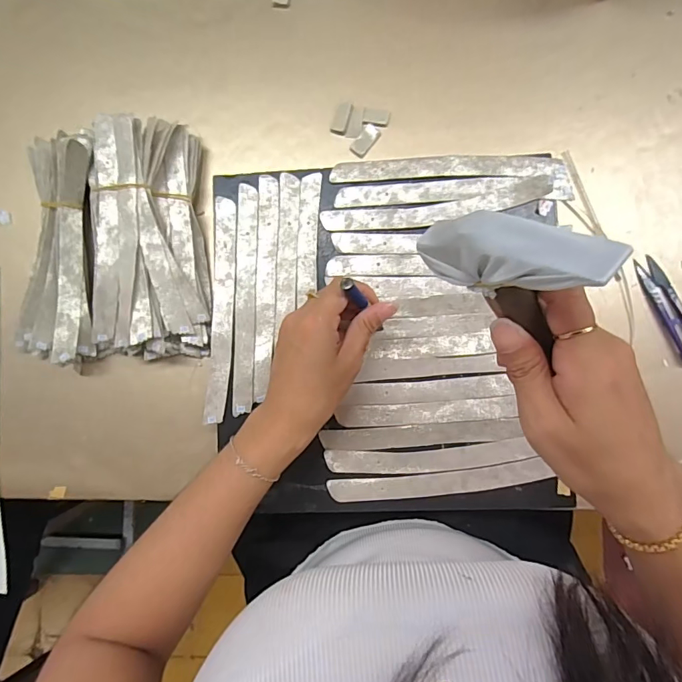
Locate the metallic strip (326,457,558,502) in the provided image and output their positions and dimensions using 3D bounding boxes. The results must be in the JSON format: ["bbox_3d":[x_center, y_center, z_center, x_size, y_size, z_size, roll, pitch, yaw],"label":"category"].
[{"bbox_3d":[0.082,0.120,0.379,0.182,0.004,0.021,-7,86,3],"label":"metallic strip"}]

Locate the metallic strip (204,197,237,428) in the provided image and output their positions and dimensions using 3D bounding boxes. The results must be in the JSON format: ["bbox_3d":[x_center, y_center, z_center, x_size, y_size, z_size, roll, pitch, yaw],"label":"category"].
[{"bbox_3d":[-0.106,-0.028,0.400,0.021,0.004,0.199,2,87,8],"label":"metallic strip"}]

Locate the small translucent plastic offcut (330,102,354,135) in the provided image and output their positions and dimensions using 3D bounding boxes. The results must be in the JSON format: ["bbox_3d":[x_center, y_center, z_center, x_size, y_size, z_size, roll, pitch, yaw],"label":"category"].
[{"bbox_3d":[0.001,-0.209,0.419,0.015,0.004,0.030,19,88,4],"label":"small translucent plastic offcut"}]

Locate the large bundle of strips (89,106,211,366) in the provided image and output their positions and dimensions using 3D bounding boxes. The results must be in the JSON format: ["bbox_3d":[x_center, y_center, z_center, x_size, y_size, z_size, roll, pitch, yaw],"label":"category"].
[{"bbox_3d":[-0.175,-0.093,0.409,0.109,0.045,0.212,1,87,3],"label":"large bundle of strips"}]

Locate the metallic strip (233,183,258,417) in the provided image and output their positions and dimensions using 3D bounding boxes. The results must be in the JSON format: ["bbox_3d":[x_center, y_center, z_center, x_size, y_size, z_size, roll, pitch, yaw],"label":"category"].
[{"bbox_3d":[-0.085,-0.038,0.398,0.019,0.004,0.202,1,87,3],"label":"metallic strip"}]

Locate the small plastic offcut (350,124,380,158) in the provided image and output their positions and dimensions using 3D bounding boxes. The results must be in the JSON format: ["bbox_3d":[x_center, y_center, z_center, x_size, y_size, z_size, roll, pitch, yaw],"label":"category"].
[{"bbox_3d":[0.023,-0.190,0.423,0.017,0.004,0.032,36,89,5],"label":"small plastic offcut"}]

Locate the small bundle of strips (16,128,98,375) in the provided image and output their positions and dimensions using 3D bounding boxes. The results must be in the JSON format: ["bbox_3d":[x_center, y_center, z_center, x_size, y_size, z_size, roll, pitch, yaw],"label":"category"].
[{"bbox_3d":[-0.262,-0.086,0.415,0.073,0.039,0.215,1,87,3],"label":"small bundle of strips"}]

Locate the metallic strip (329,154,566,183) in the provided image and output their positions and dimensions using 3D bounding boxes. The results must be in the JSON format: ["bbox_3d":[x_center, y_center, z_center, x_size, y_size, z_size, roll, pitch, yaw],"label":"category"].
[{"bbox_3d":[0.092,-0.153,0.394,0.199,0.004,0.022,0,86,3],"label":"metallic strip"}]

